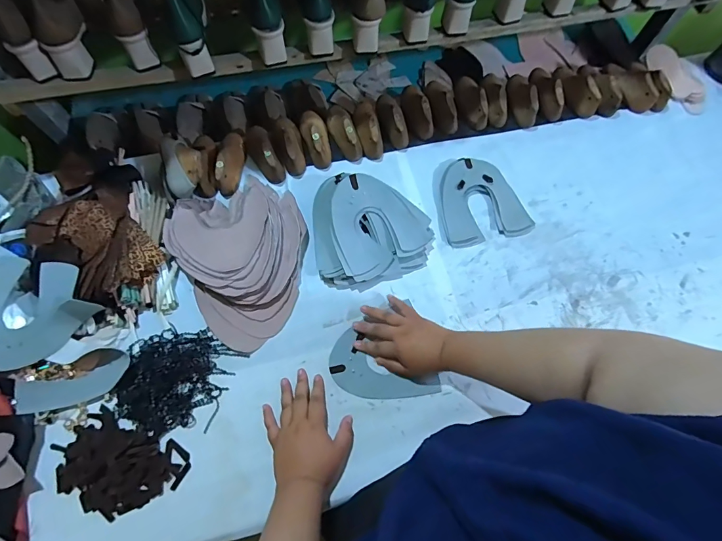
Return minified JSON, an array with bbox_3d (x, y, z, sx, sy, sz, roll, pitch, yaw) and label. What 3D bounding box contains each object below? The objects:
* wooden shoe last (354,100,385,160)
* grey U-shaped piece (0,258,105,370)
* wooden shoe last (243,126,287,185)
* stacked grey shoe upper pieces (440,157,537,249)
[{"bbox_3d":[0.013,-0.293,0.777,0.048,0.053,0.132,-13,69,-6],"label":"wooden shoe last"},{"bbox_3d":[-0.517,0.044,0.605,0.156,0.067,0.176,-32,72,-13],"label":"grey U-shaped piece"},{"bbox_3d":[-0.193,-0.234,0.752,0.051,0.049,0.129,-23,71,-10],"label":"wooden shoe last"},{"bbox_3d":[0.228,-0.137,0.732,0.163,0.028,0.166,-12,69,-6],"label":"stacked grey shoe upper pieces"}]

